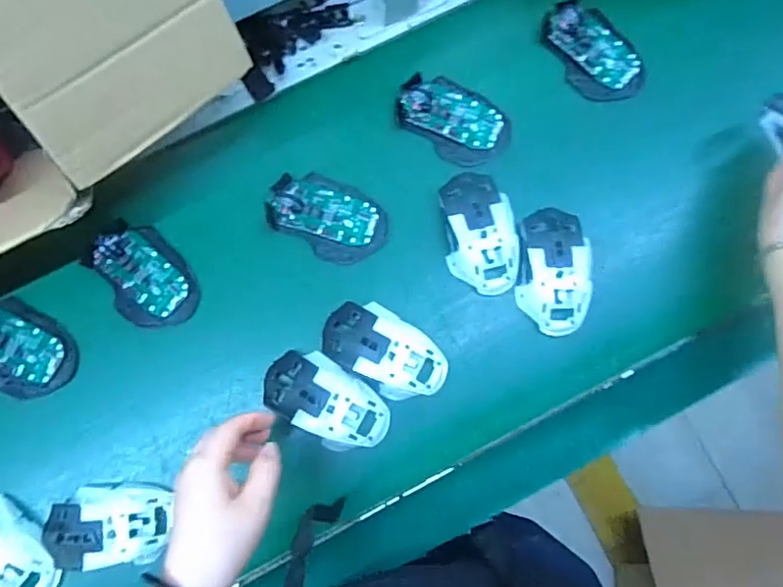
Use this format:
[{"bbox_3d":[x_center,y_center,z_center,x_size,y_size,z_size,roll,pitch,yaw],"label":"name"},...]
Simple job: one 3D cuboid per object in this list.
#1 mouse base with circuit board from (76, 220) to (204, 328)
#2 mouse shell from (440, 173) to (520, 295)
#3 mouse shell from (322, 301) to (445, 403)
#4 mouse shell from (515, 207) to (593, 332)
[{"bbox_3d":[-0.231,-0.015,0.534,0.104,0.021,0.073,44,84,6],"label":"mouse base with circuit board"},{"bbox_3d":[0.084,-0.057,0.537,0.064,0.032,0.112,-7,81,-1],"label":"mouse shell"},{"bbox_3d":[-0.006,0.052,0.519,0.117,0.036,0.064,32,82,5],"label":"mouse shell"},{"bbox_3d":[0.151,-0.022,0.531,0.061,0.038,0.113,4,81,1],"label":"mouse shell"}]

